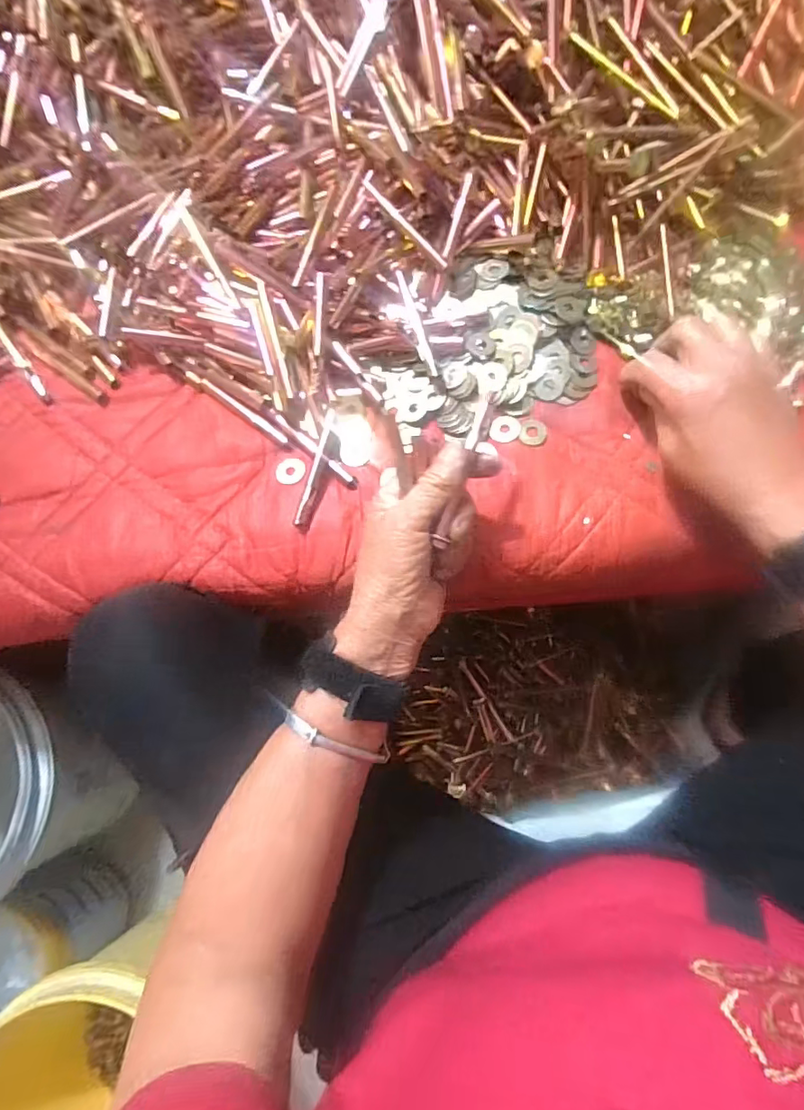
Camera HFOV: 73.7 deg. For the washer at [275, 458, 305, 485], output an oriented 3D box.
[{"bbox_3d":[-0.084,-0.064,0.405,0.022,0.004,0.021,-1,78,5],"label":"washer"}]

